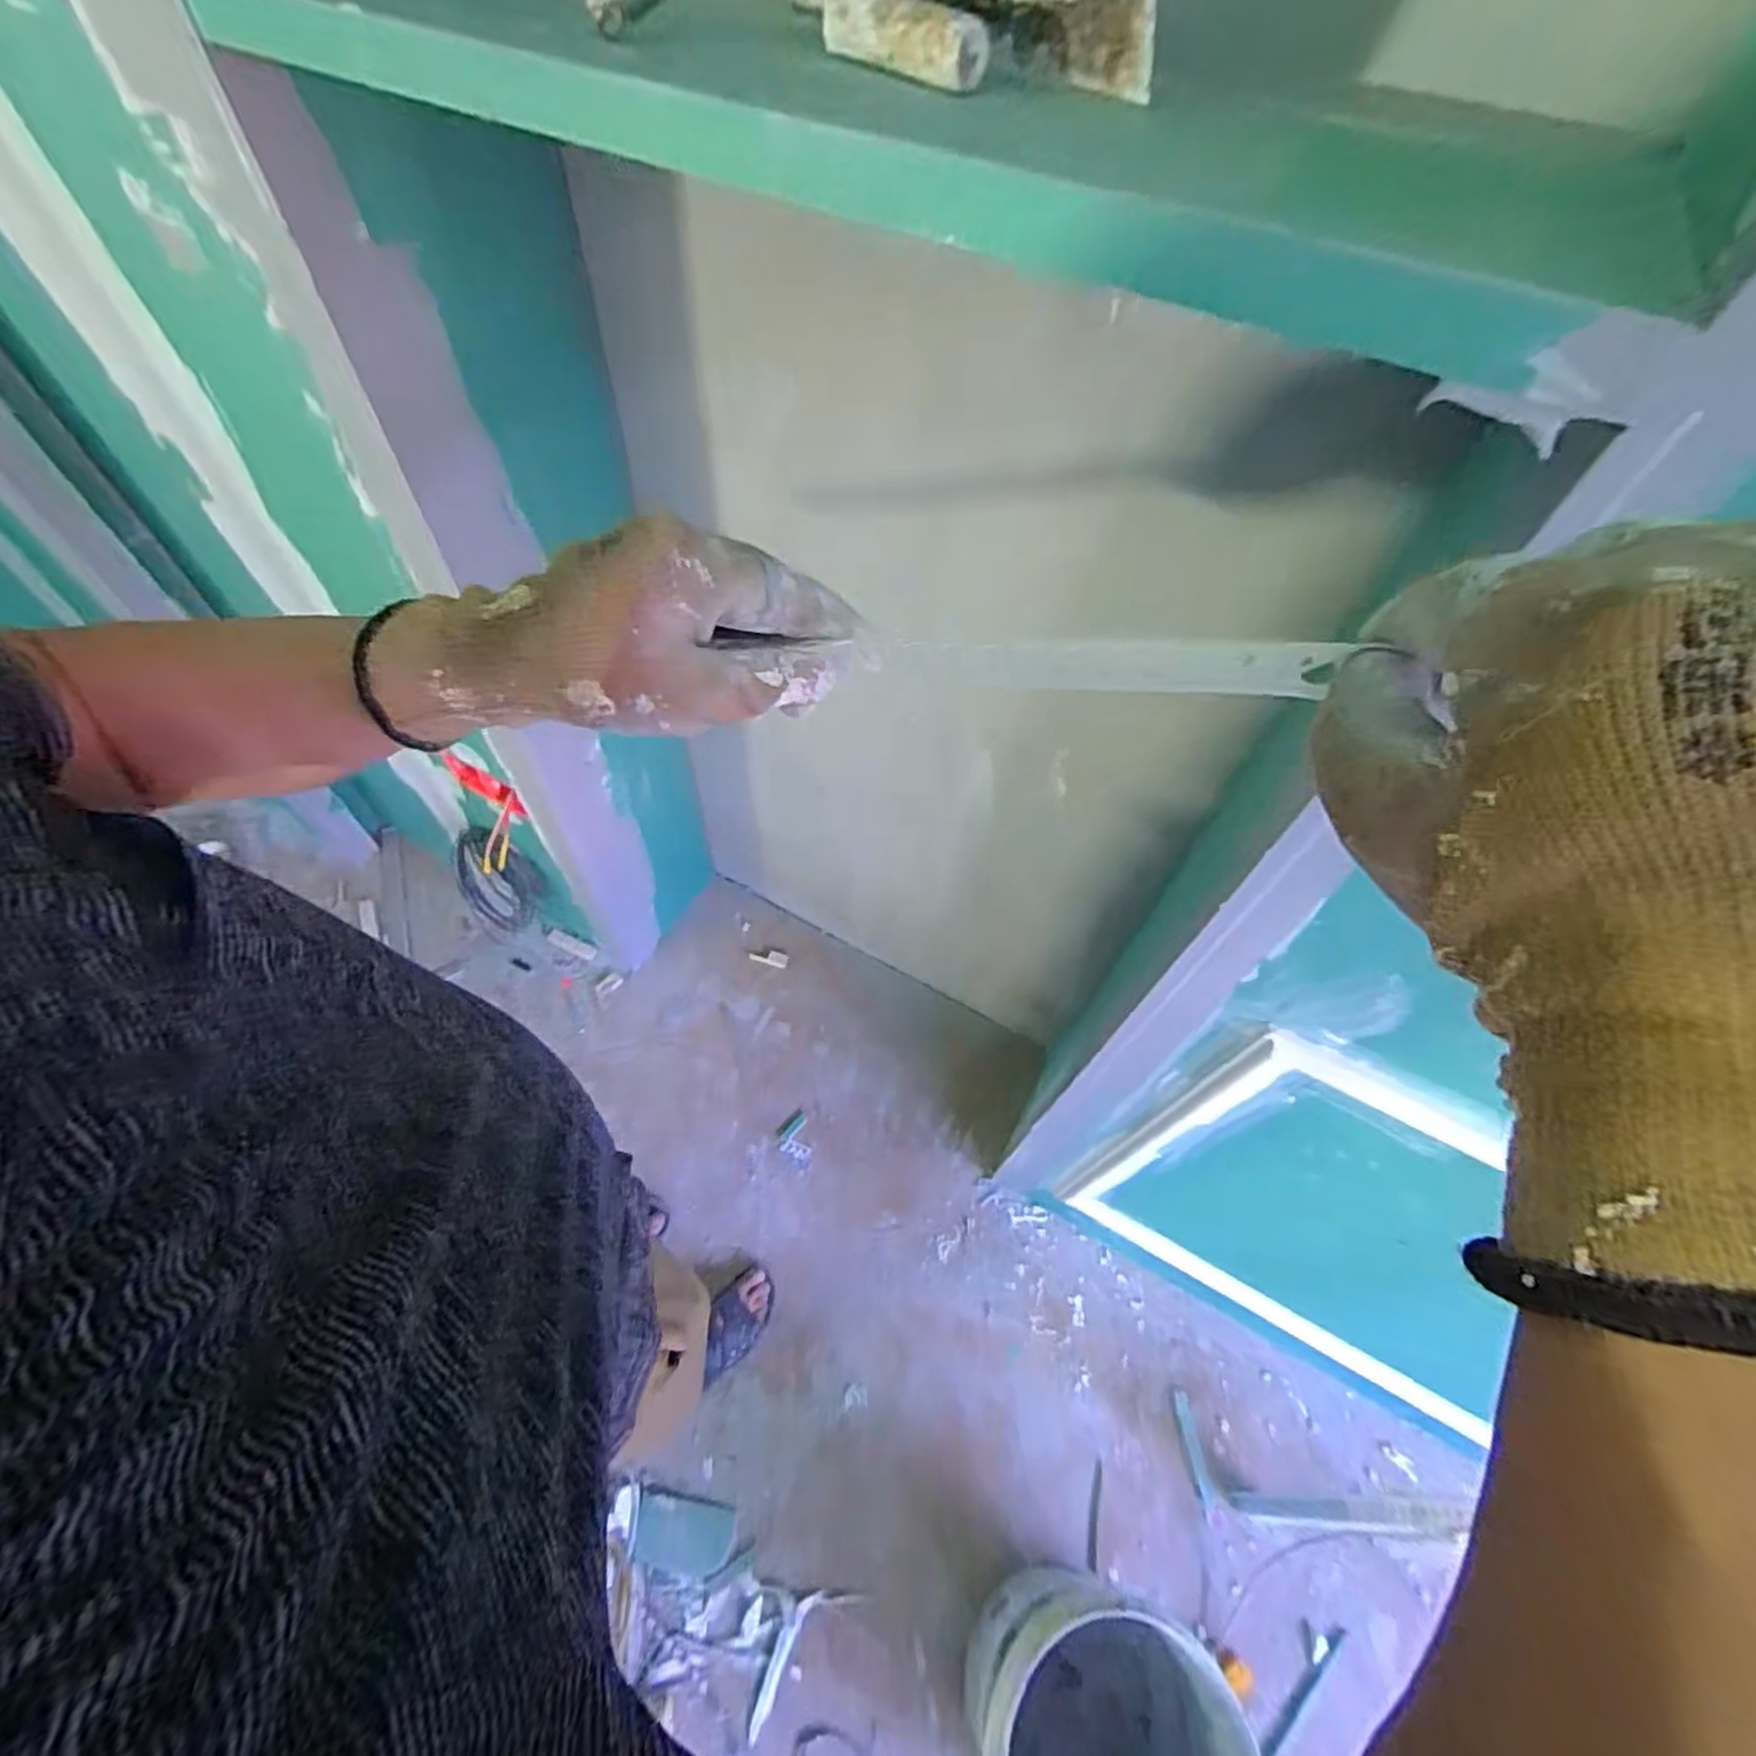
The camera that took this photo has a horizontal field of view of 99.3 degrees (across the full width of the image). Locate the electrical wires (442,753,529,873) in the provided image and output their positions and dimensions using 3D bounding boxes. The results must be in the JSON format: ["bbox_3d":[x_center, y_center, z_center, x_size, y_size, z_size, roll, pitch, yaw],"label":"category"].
[{"bbox_3d":[-0.713,-0.103,1.388,0.166,0.245,0.028,12,37,21],"label":"electrical wires"}]

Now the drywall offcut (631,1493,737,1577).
[{"bbox_3d":[-0.310,1.051,1.191,0.155,0.009,0.084,17,46,-6],"label":"drywall offcut"}]

